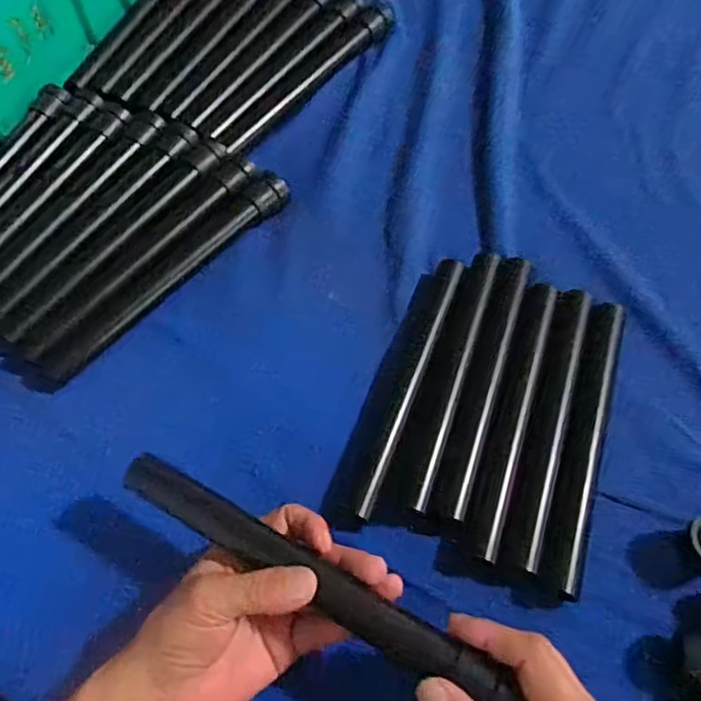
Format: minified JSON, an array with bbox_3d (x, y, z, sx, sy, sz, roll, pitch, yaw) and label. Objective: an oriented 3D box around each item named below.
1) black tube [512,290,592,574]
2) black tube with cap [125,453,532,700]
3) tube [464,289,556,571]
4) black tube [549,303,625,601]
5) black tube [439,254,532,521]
[{"bbox_3d":[0.146,0.048,0.439,0.018,0.027,0.216,16,63,9],"label":"black tube"},{"bbox_3d":[-0.020,0.124,0.335,0.250,0.028,0.024,26,65,17],"label":"black tube with cap"},{"bbox_3d":[0.120,0.042,0.445,0.020,0.023,0.214,17,63,9],"label":"tube"},{"bbox_3d":[0.169,0.063,0.437,0.020,0.026,0.221,16,63,9],"label":"black tube"},{"bbox_3d":[0.102,0.020,0.457,0.020,0.017,0.216,16,63,9],"label":"black tube"}]

